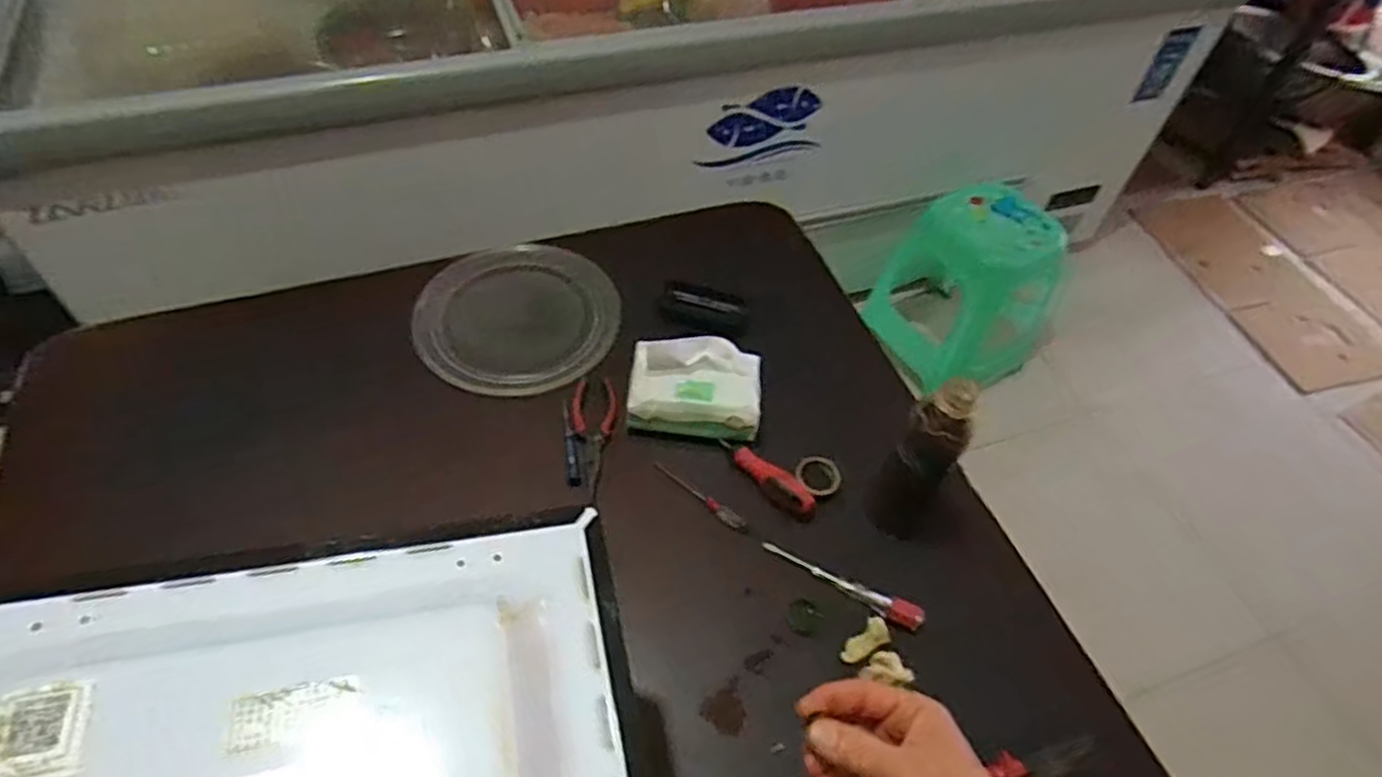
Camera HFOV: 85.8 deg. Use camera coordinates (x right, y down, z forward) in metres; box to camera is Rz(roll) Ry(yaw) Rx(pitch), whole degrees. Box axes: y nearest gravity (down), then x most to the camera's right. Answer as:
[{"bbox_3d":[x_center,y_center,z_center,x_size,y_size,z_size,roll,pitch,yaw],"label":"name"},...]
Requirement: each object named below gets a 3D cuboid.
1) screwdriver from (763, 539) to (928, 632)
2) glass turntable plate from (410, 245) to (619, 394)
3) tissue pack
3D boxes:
[{"bbox_3d":[0.148,0.190,0.731,0.163,0.022,0.024,27,55,15],"label":"screwdriver"},{"bbox_3d":[-0.212,-0.090,0.922,0.235,0.027,0.217,2,52,-3],"label":"glass turntable plate"},{"bbox_3d":[0.003,-0.001,0.816,0.148,0.072,0.089,9,52,2],"label":"tissue pack"}]

